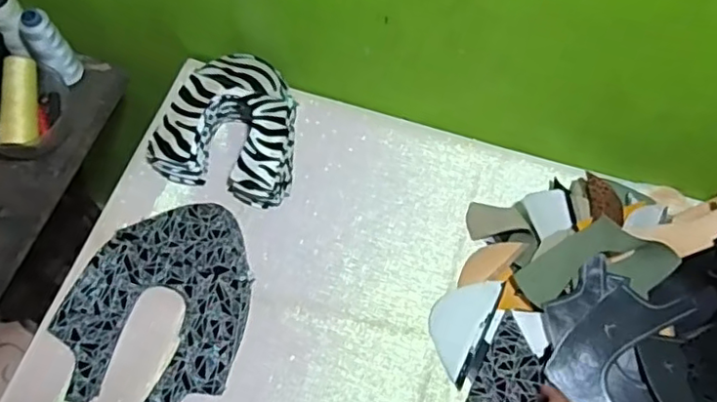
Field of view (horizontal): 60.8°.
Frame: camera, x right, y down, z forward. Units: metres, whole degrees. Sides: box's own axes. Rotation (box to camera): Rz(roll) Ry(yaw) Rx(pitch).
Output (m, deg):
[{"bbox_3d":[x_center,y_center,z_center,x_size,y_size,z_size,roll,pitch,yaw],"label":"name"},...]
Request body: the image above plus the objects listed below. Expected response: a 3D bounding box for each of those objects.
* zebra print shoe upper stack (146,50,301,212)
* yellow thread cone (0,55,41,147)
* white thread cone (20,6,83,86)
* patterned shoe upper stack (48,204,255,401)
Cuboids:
[{"bbox_3d":[-0.155,-0.095,0.764,0.168,0.082,0.167,13,65,5],"label":"zebra print shoe upper stack"},{"bbox_3d":[-0.413,-0.121,0.751,0.038,0.038,0.115,-2,78,-2],"label":"yellow thread cone"},{"bbox_3d":[-0.393,-0.190,0.786,0.047,0.115,0.050,-32,69,-15],"label":"white thread cone"},{"bbox_3d":[-0.219,0.113,0.684,0.191,0.041,0.247,14,65,5],"label":"patterned shoe upper stack"}]

